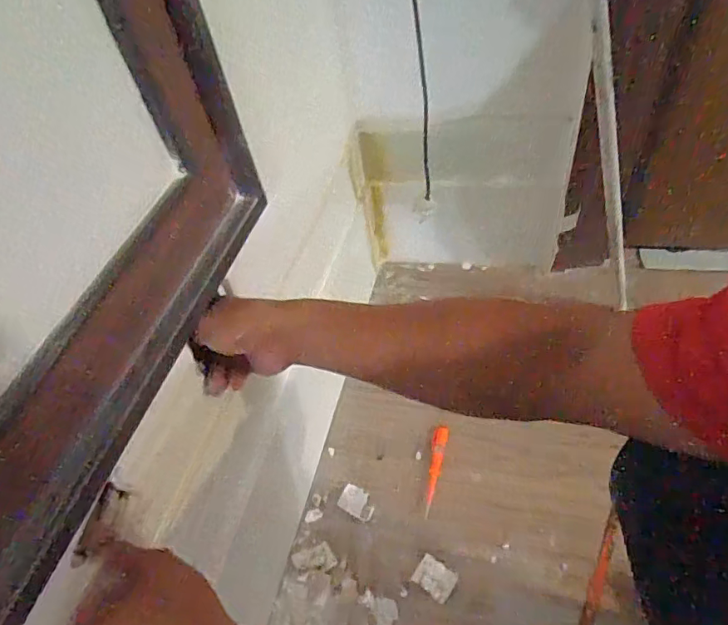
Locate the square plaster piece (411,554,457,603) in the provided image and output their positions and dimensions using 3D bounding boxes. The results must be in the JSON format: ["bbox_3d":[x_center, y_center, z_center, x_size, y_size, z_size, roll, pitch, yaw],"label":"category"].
[{"bbox_3d":[0.089,0.332,0.635,0.047,0.008,0.038,26,57,25],"label":"square plaster piece"}]

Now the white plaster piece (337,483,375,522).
[{"bbox_3d":[-0.009,0.262,0.706,0.052,0.012,0.035,23,56,24],"label":"white plaster piece"}]

